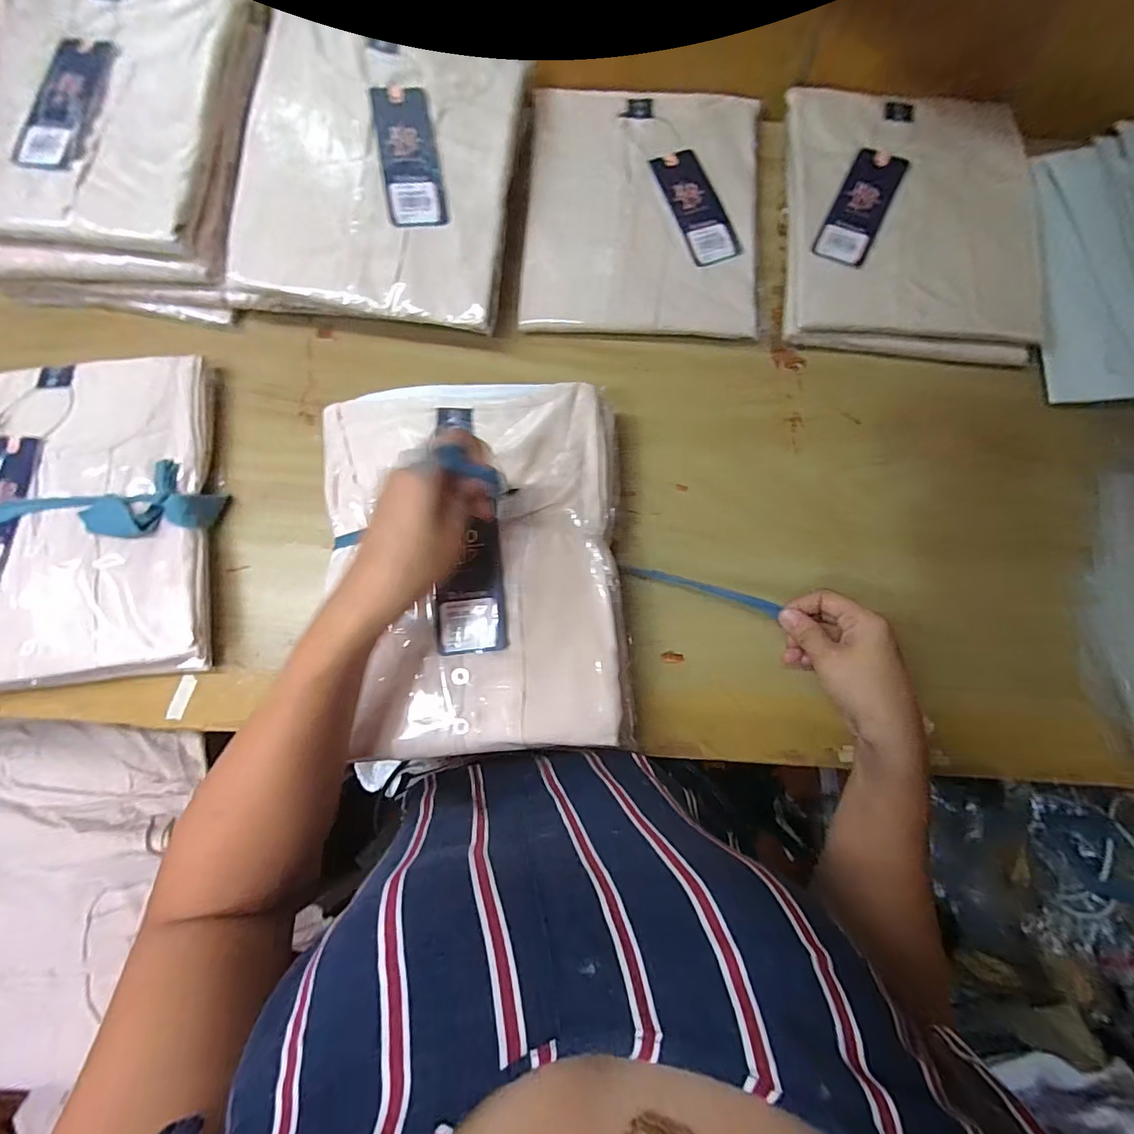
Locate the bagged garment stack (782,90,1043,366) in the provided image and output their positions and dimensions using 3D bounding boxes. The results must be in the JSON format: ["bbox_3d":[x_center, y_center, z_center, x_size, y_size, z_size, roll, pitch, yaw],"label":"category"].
[{"bbox_3d":[0.303,-0.313,0.450,0.208,0.042,0.254,4,80,0],"label":"bagged garment stack"}]

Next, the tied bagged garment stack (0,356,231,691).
[{"bbox_3d":[-0.391,-0.042,0.392,0.214,0.042,0.258,-6,80,-1],"label":"tied bagged garment stack"}]

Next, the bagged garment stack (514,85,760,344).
[{"bbox_3d":[0.070,-0.326,0.467,0.211,0.023,0.245,4,81,2],"label":"bagged garment stack"}]

